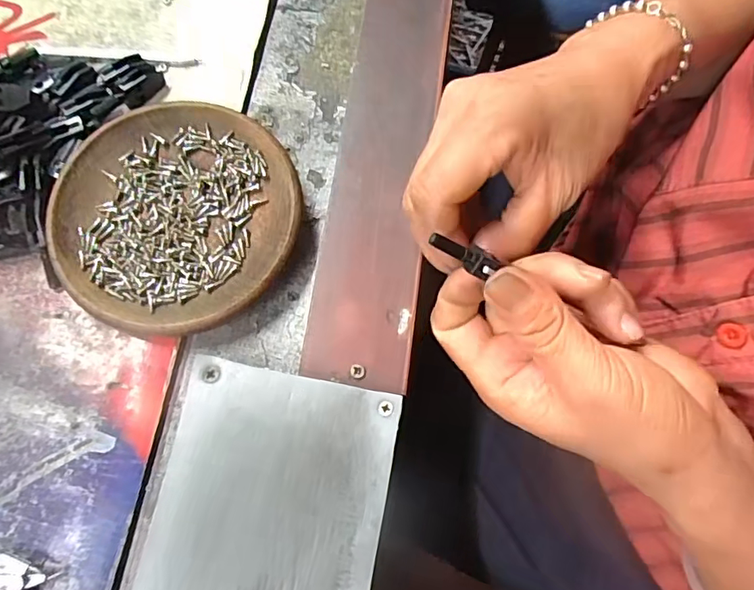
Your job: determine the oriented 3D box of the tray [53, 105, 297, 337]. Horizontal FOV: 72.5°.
[{"bbox_3d":[-0.095,-0.037,0.248,0.112,0.016,0.111,0,74,-1],"label":"tray"}]

